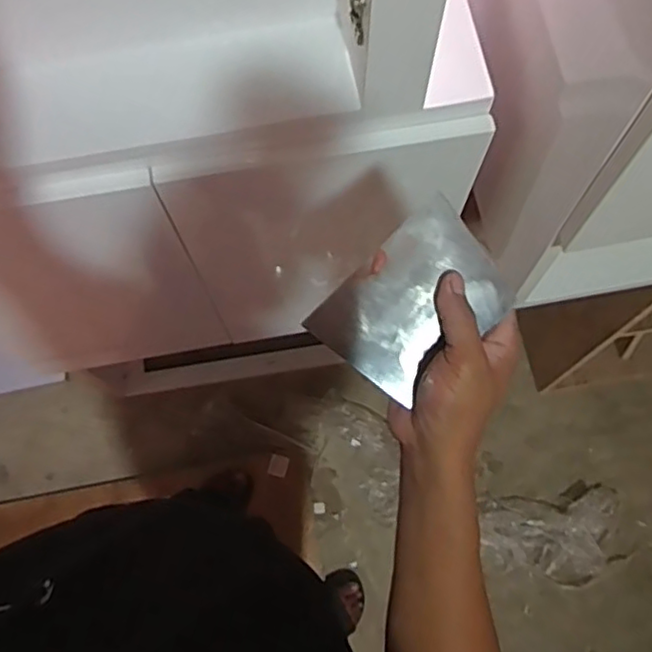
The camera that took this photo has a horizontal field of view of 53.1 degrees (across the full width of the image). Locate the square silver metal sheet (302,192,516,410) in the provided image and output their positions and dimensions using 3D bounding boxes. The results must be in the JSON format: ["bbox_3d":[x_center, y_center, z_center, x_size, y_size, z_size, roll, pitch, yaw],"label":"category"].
[{"bbox_3d":[0.057,-0.013,0.421,0.083,0.011,0.115,45,93,1],"label":"square silver metal sheet"}]

